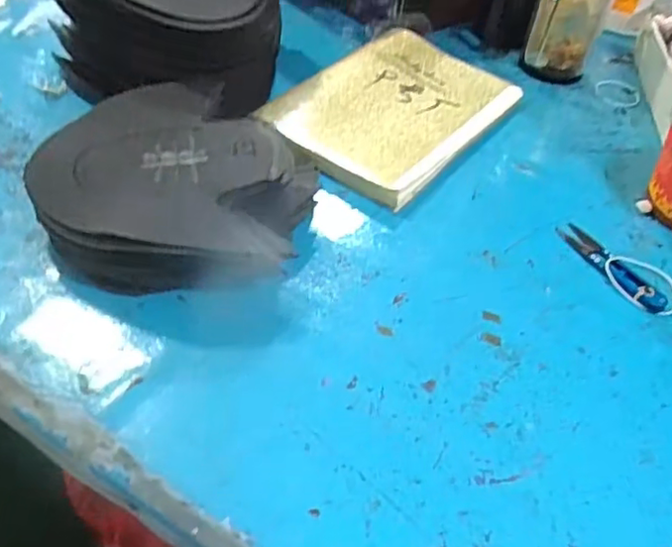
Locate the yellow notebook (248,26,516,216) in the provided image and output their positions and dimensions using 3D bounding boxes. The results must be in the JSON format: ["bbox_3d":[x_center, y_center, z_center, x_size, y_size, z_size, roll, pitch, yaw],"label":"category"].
[{"bbox_3d":[0.058,-0.165,0.634,0.174,0.030,0.252,29,51,20],"label":"yellow notebook"}]

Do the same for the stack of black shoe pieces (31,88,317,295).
[{"bbox_3d":[-0.122,-0.070,0.502,0.216,0.066,0.194,-4,48,-10],"label":"stack of black shoe pieces"}]

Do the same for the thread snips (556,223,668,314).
[{"bbox_3d":[0.224,-0.007,0.518,0.024,0.006,0.106,-19,52,-22],"label":"thread snips"}]

